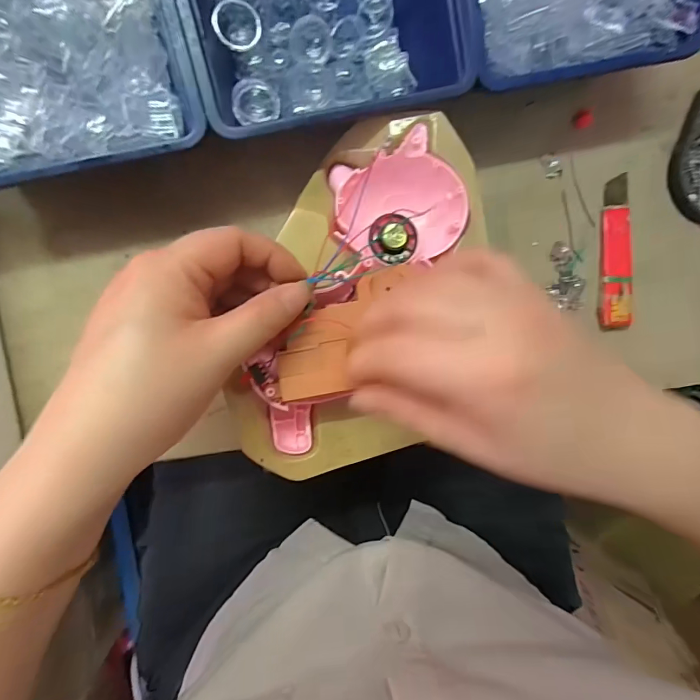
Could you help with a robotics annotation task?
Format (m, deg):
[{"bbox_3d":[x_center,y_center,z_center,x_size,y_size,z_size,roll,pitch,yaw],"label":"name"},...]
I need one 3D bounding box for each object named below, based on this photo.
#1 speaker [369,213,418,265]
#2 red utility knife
[{"bbox_3d":[0.025,-0.063,0.236,0.026,0.008,0.028,3,92,-7],"label":"speaker"},{"bbox_3d":[0.188,-0.069,0.294,0.021,0.012,0.107,1,92,-7],"label":"red utility knife"}]

